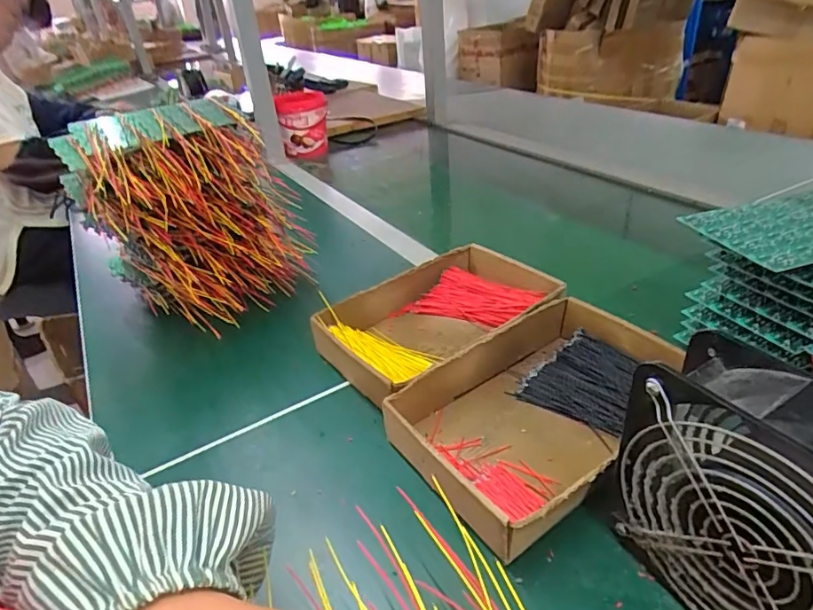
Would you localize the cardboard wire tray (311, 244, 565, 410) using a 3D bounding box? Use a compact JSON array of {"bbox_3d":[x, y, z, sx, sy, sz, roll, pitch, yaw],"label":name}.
[{"bbox_3d":[0.034,0.013,0.541,0.237,0.044,0.160,-27,38,-27],"label":"cardboard wire tray"}]

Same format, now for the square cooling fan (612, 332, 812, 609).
[{"bbox_3d":[0.187,0.112,0.269,0.067,0.151,0.156,-21,36,-20],"label":"square cooling fan"}]

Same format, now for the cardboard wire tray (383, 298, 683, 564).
[{"bbox_3d":[0.112,0.080,0.420,0.242,0.046,0.150,-29,39,-29],"label":"cardboard wire tray"}]

